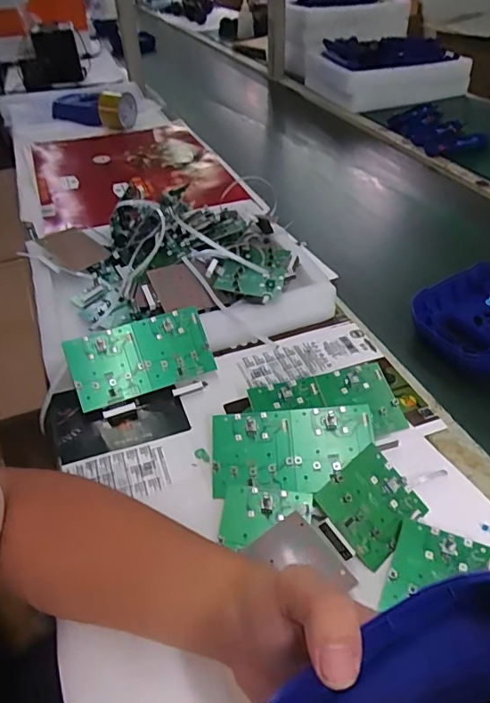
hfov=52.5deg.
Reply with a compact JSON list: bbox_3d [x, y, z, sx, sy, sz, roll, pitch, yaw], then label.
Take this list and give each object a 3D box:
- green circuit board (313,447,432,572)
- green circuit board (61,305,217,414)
[{"bbox_3d":[0.109,0.129,0.422,0.079,0.011,0.073,-33,75,-28],"label":"green circuit board"},{"bbox_3d":[-0.114,0.006,0.547,0.149,0.013,0.079,-18,83,-16],"label":"green circuit board"}]

